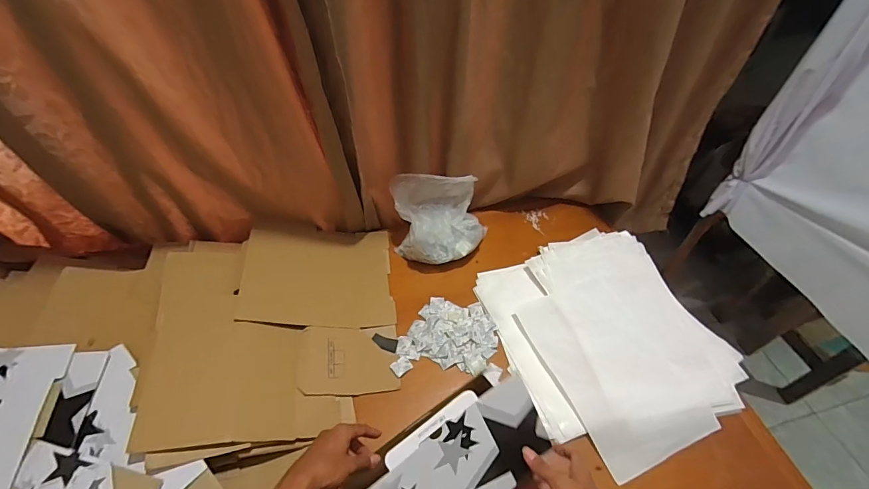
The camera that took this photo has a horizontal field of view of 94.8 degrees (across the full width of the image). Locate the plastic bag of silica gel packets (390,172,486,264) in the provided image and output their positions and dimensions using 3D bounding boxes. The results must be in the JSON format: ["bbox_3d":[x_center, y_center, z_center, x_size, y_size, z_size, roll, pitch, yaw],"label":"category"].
[{"bbox_3d":[0.015,-0.056,0.906,0.214,0.162,0.153,-4,50,-3],"label":"plastic bag of silica gel packets"}]

